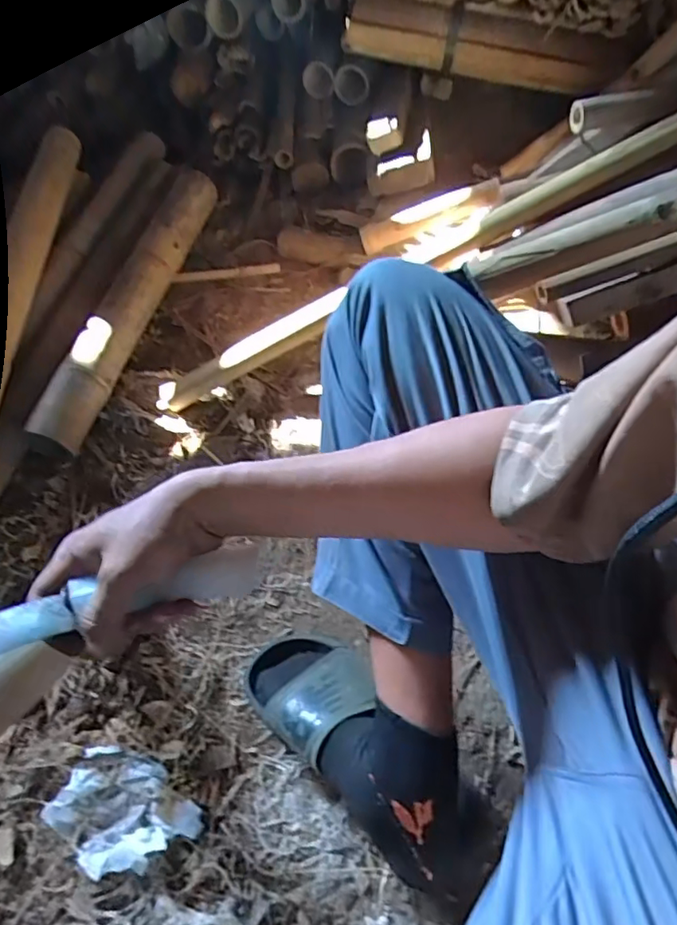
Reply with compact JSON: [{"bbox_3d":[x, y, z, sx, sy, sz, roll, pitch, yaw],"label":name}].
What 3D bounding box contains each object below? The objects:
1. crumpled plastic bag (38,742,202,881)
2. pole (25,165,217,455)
[{"bbox_3d":[-0.227,0.370,0.595,0.135,0.033,0.108,36,62,19],"label":"crumpled plastic bag"},{"bbox_3d":[-0.343,-0.304,0.983,0.088,0.070,0.688,10,57,4],"label":"pole"}]

